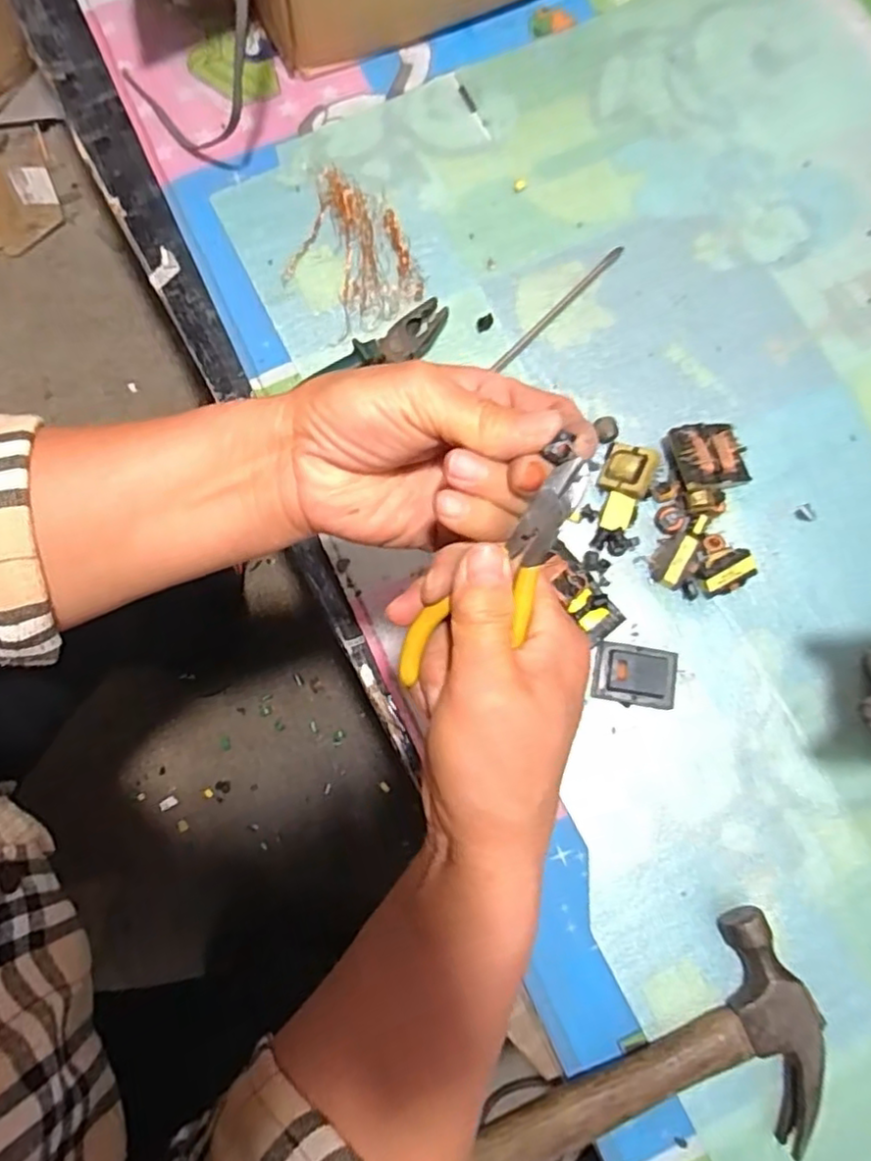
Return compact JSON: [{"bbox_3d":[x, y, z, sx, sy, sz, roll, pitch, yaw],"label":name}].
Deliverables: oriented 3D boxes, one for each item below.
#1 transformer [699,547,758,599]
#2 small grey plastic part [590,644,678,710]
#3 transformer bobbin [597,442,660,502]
[{"bbox_3d":[0.216,-0.006,0.494,0.042,0.017,0.029,-21,78,-5],"label":"transformer"},{"bbox_3d":[0.144,0.069,0.474,0.061,0.023,0.039,7,77,2],"label":"small grey plastic part"},{"bbox_3d":[0.150,-0.084,0.511,0.041,0.023,0.041,24,95,28],"label":"transformer bobbin"}]

